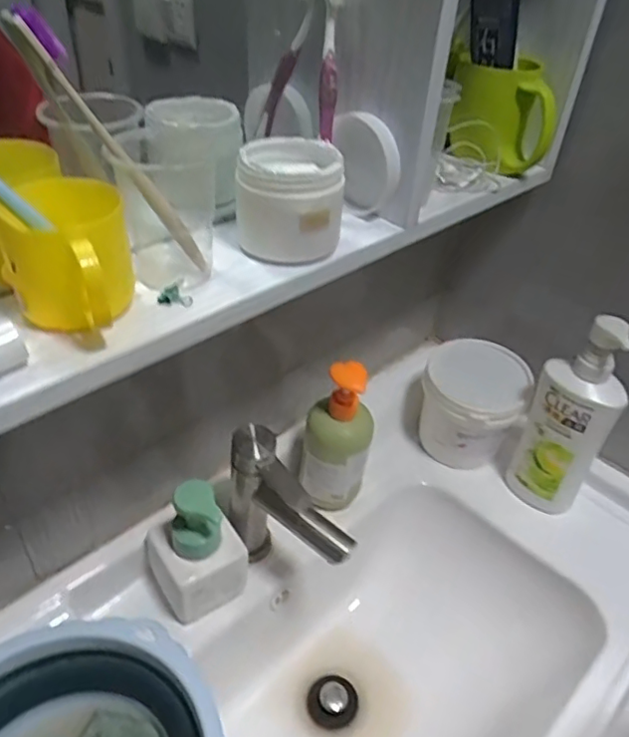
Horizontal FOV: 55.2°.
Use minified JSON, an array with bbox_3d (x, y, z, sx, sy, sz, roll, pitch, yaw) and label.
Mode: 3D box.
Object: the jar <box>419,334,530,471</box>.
[{"bbox_3d":[0.197,0.053,0.760,0.115,0.133,0.114,3,39,-2],"label":"jar"}]

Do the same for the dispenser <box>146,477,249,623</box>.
[{"bbox_3d":[-0.115,0.166,0.573,0.079,0.146,0.079,-27,49,-33],"label":"dispenser"}]

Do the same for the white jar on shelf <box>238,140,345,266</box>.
[{"bbox_3d":[-0.018,-0.124,0.444,0.076,0.067,0.082,3,39,-2],"label":"white jar on shelf"}]

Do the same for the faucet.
[{"bbox_3d":[-0.027,0.151,0.577,0.135,0.168,0.044,33,47,30],"label":"faucet"}]

